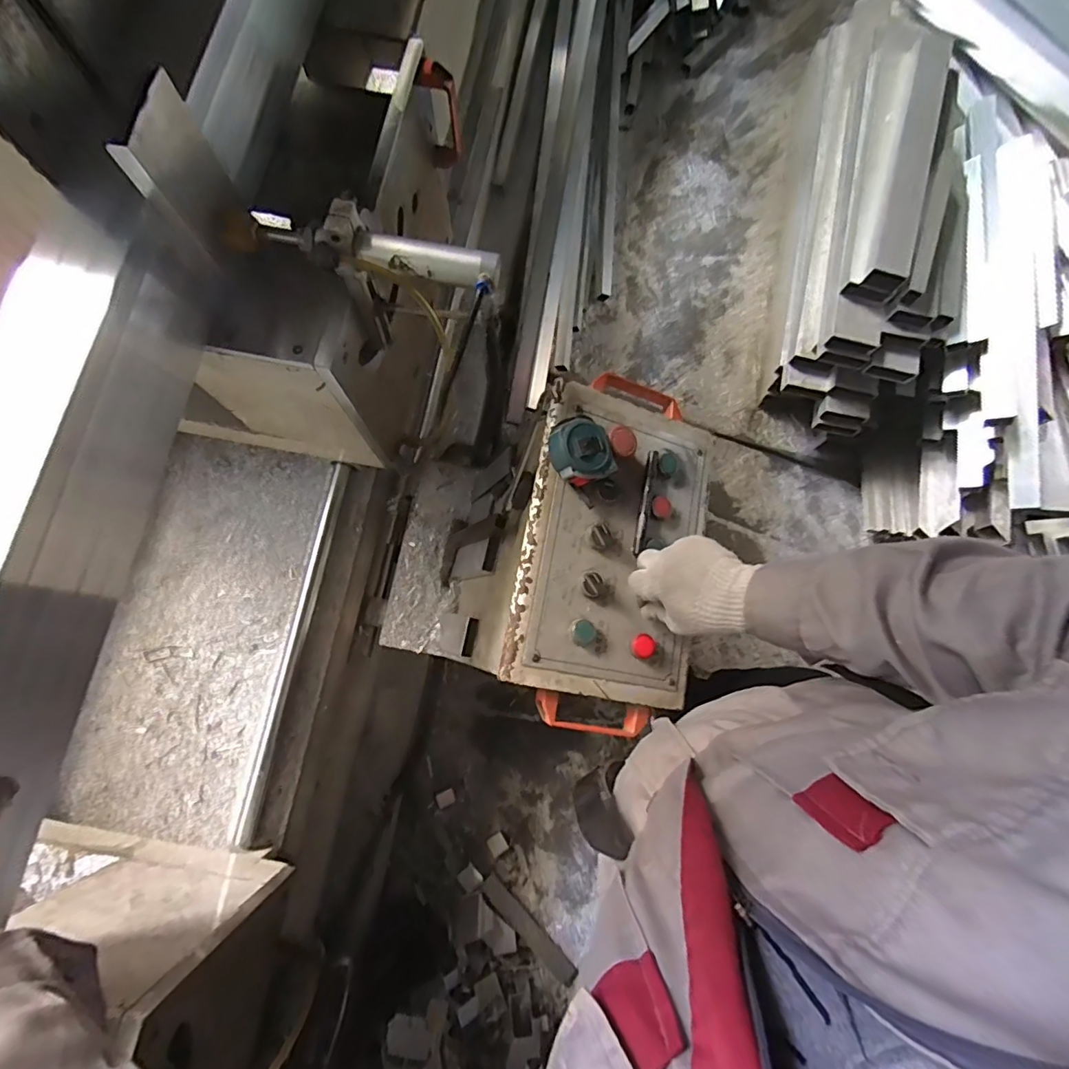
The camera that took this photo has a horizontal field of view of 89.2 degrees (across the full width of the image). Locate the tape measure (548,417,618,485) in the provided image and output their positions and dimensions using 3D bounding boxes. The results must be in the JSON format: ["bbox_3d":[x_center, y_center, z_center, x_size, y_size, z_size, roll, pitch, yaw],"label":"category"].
[{"bbox_3d":[0.052,-0.094,0.601,0.065,0.038,0.074,-16,89,-23],"label":"tape measure"}]

